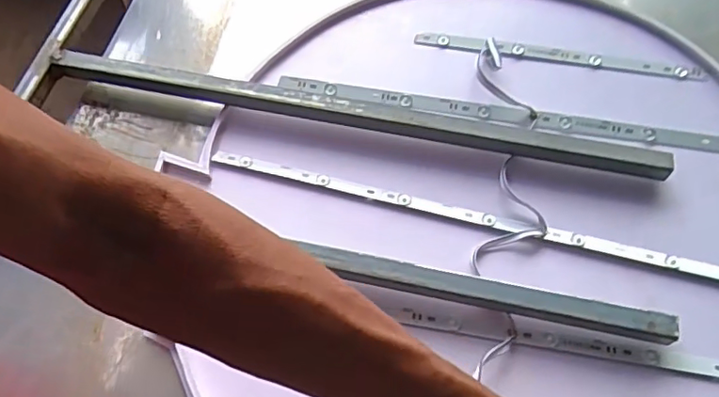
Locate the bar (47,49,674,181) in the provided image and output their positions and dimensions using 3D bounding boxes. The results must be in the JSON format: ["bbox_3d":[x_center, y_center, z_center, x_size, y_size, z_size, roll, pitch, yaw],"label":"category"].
[{"bbox_3d":[-0.021,-0.083,0.546,0.593,0.031,0.020,11,65,8],"label":"bar"}]

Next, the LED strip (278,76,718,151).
[{"bbox_3d":[0.148,-0.080,0.554,0.462,0.010,0.017,9,65,7],"label":"LED strip"}]

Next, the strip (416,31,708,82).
[{"bbox_3d":[0.202,-0.145,0.584,0.286,0.014,0.015,10,65,8],"label":"strip"}]

